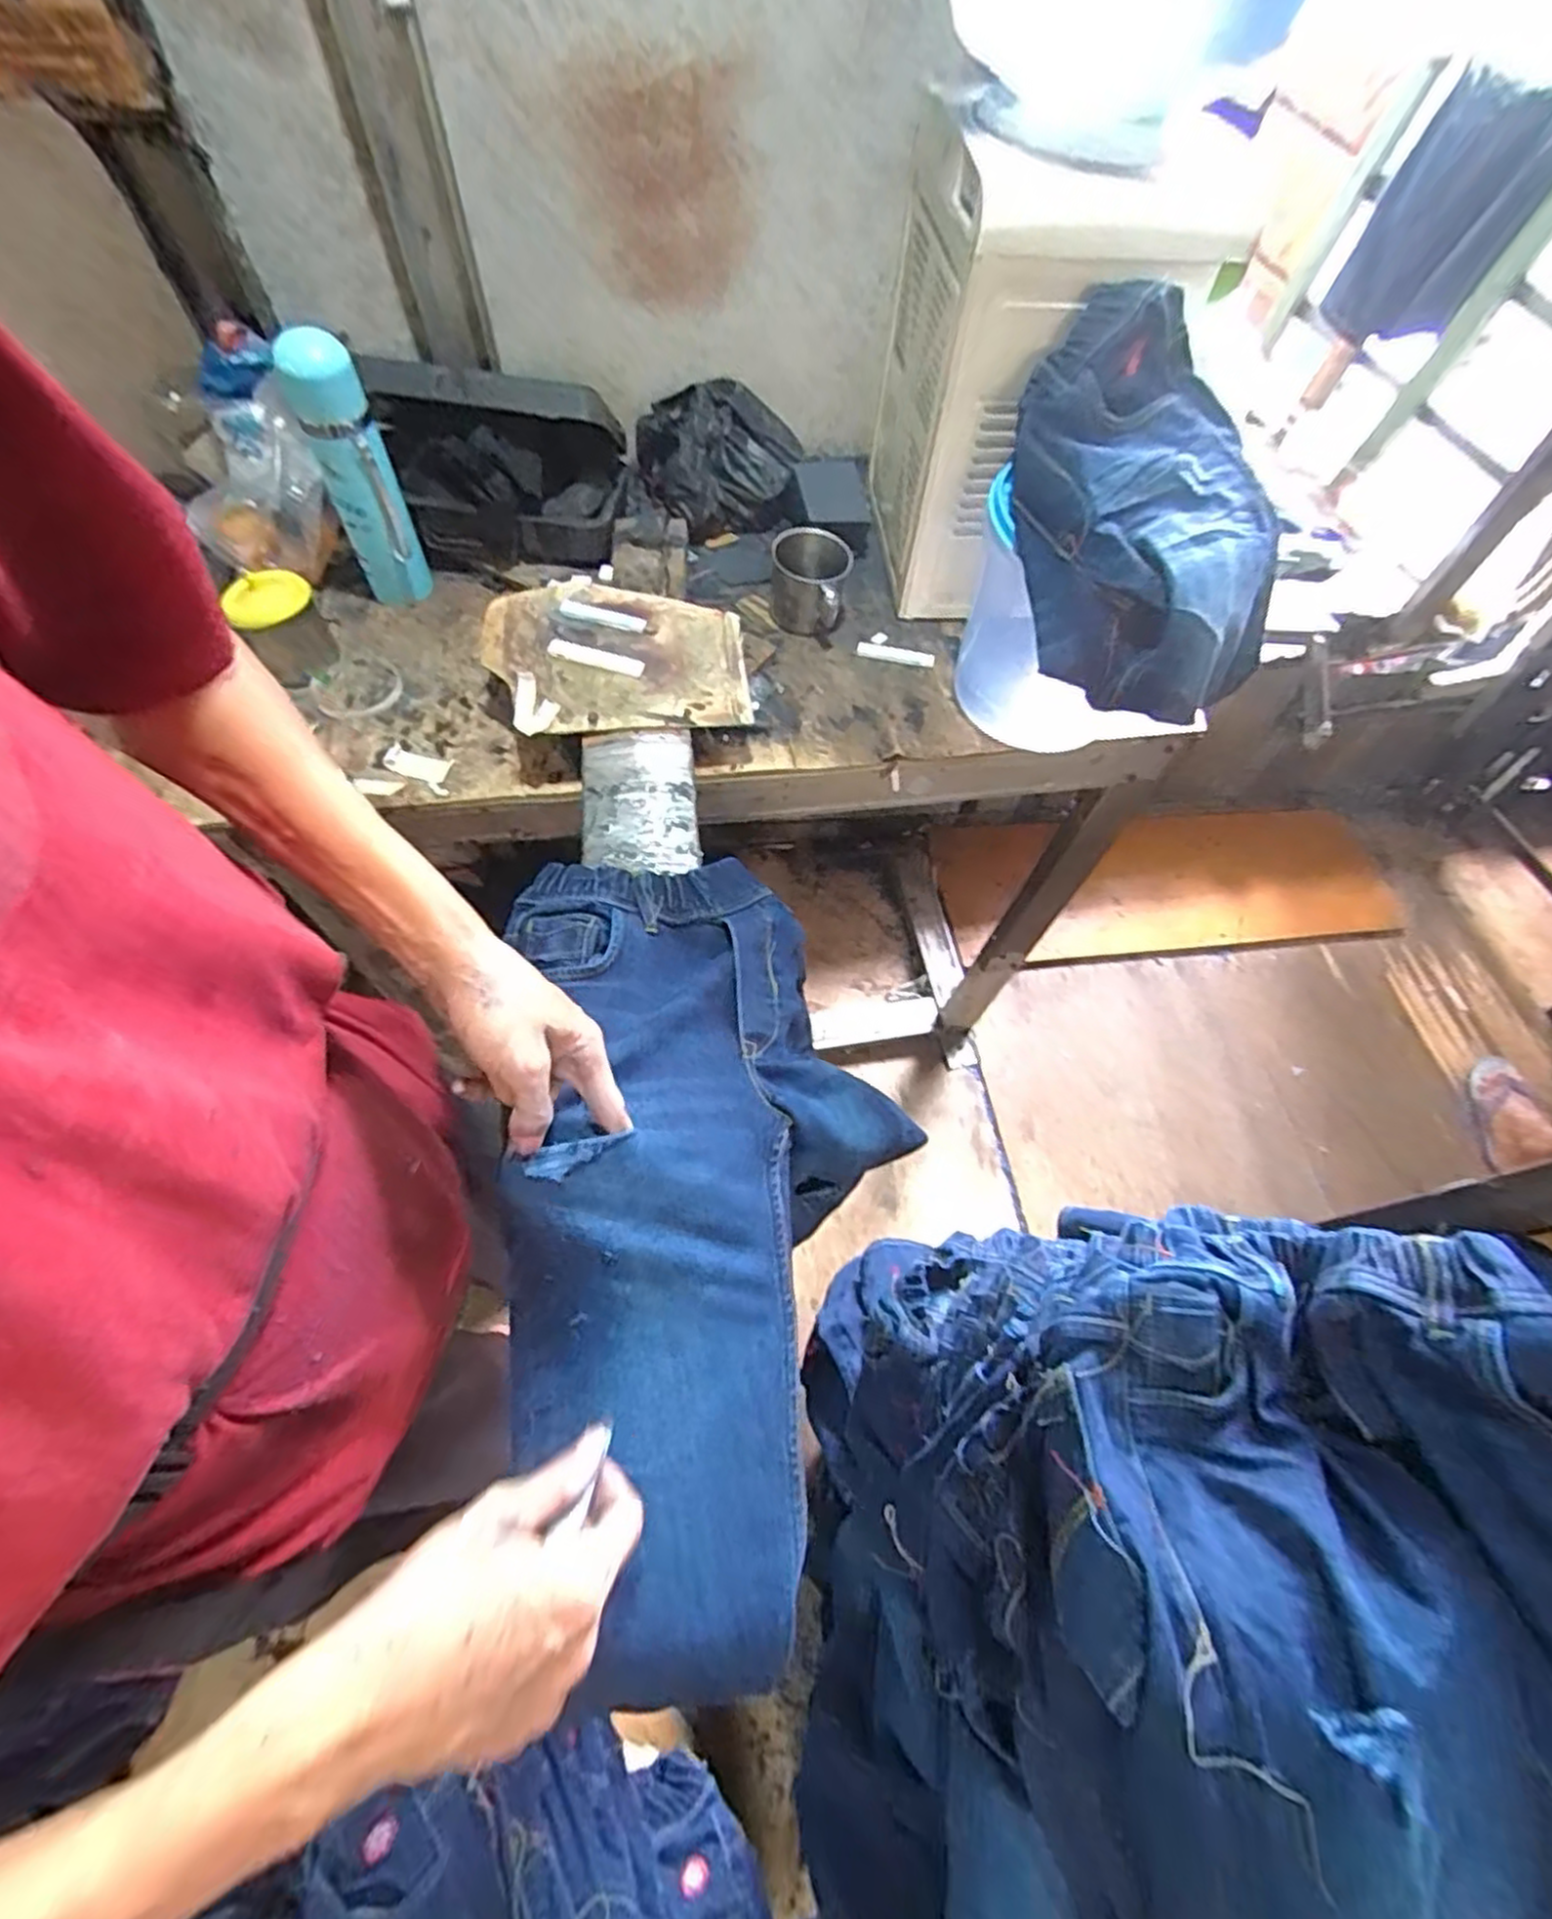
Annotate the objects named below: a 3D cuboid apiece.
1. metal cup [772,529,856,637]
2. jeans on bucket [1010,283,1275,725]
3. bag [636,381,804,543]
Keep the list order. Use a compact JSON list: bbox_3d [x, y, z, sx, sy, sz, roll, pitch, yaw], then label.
[{"bbox_3d":[0.036,-0.400,0.809,0.083,0.082,0.091,0,60,1],"label":"metal cup"},{"bbox_3d":[0.291,-0.344,0.587,0.205,0.168,0.255,3,61,-1],"label":"jeans on bucket"},{"bbox_3d":[-0.063,-0.570,0.865,0.183,0.117,0.097,-6,61,-6],"label":"bag"}]

